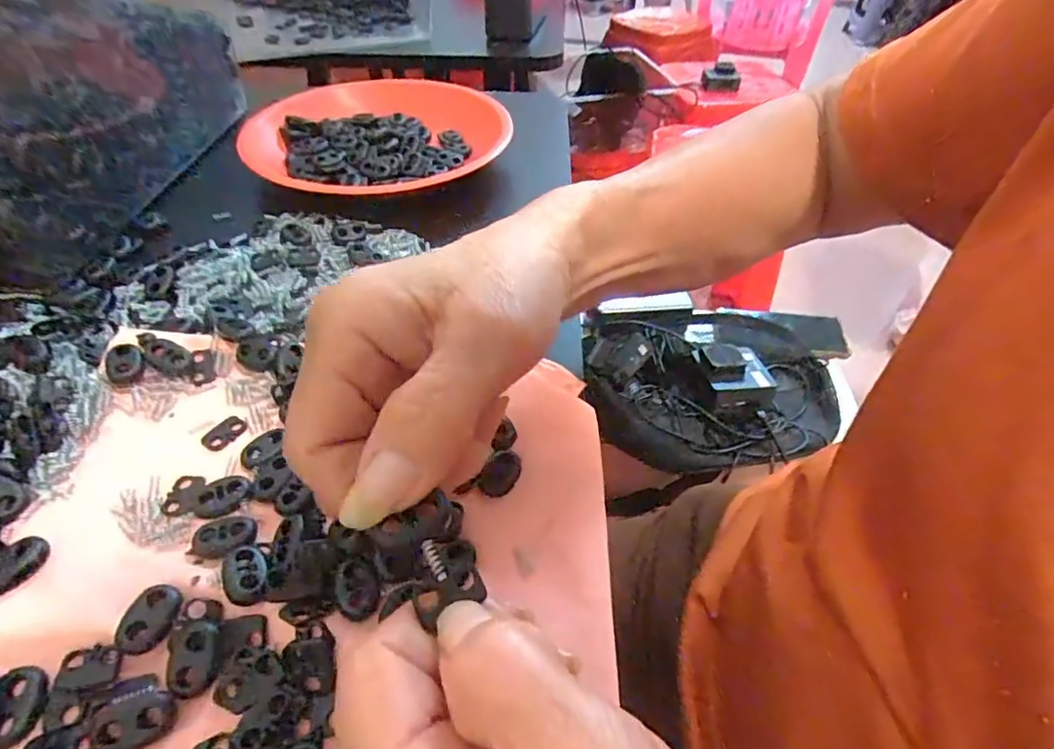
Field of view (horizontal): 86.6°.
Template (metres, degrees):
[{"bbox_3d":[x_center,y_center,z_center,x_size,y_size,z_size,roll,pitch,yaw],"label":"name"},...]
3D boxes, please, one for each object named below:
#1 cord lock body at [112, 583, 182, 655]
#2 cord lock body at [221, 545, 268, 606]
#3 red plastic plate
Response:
[{"bbox_3d":[-0.126,0.080,0.185,0.015,0.004,0.022,15,48,13],"label":"cord lock body"},{"bbox_3d":[-0.097,0.070,0.194,0.014,0.007,0.021,-20,50,-20],"label":"cord lock body"},{"bbox_3d":[-0.107,-0.184,0.429,0.194,0.026,0.194,1,46,-1],"label":"red plastic plate"}]

